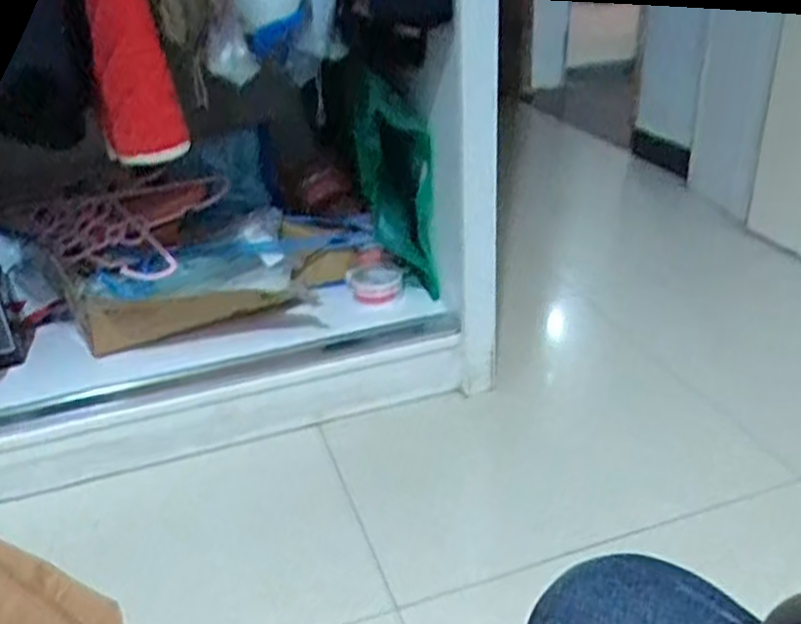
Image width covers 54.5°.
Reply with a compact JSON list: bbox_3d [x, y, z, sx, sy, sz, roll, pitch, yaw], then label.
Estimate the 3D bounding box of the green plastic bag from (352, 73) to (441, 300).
[{"bbox_3d":[-0.011,-0.197,1.183,0.035,0.306,0.159,-22,34,-30],"label":"green plastic bag"}]

